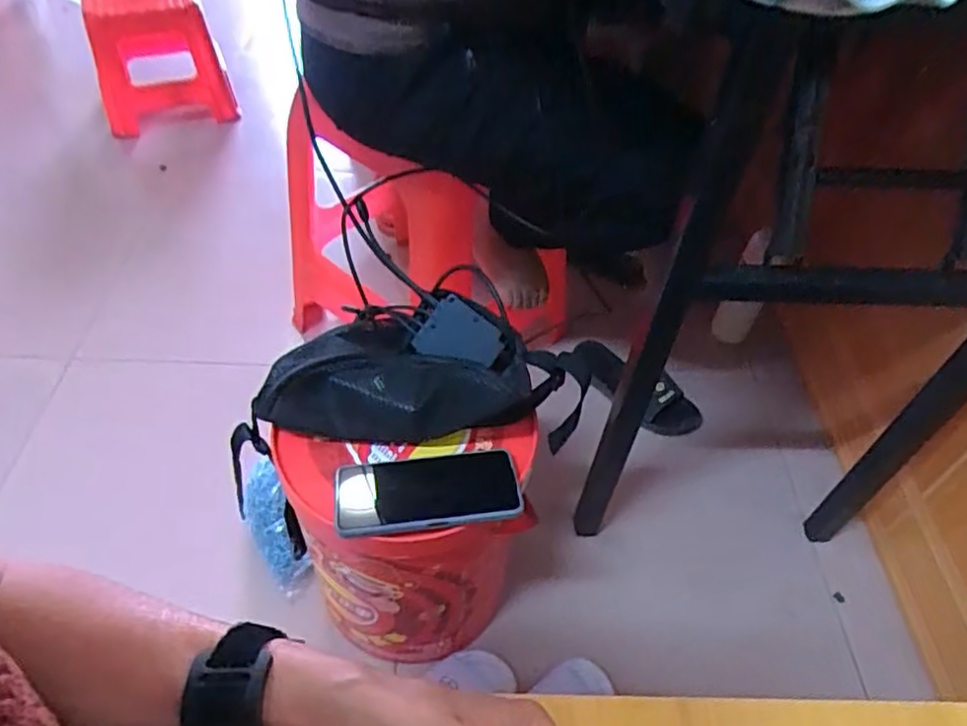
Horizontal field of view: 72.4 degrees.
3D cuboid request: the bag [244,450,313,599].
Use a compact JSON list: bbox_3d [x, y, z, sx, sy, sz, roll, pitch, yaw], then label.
[{"bbox_3d":[-0.287,0.226,0.914,0.066,0.056,0.190,-17,81,-17],"label":"bag"}]

